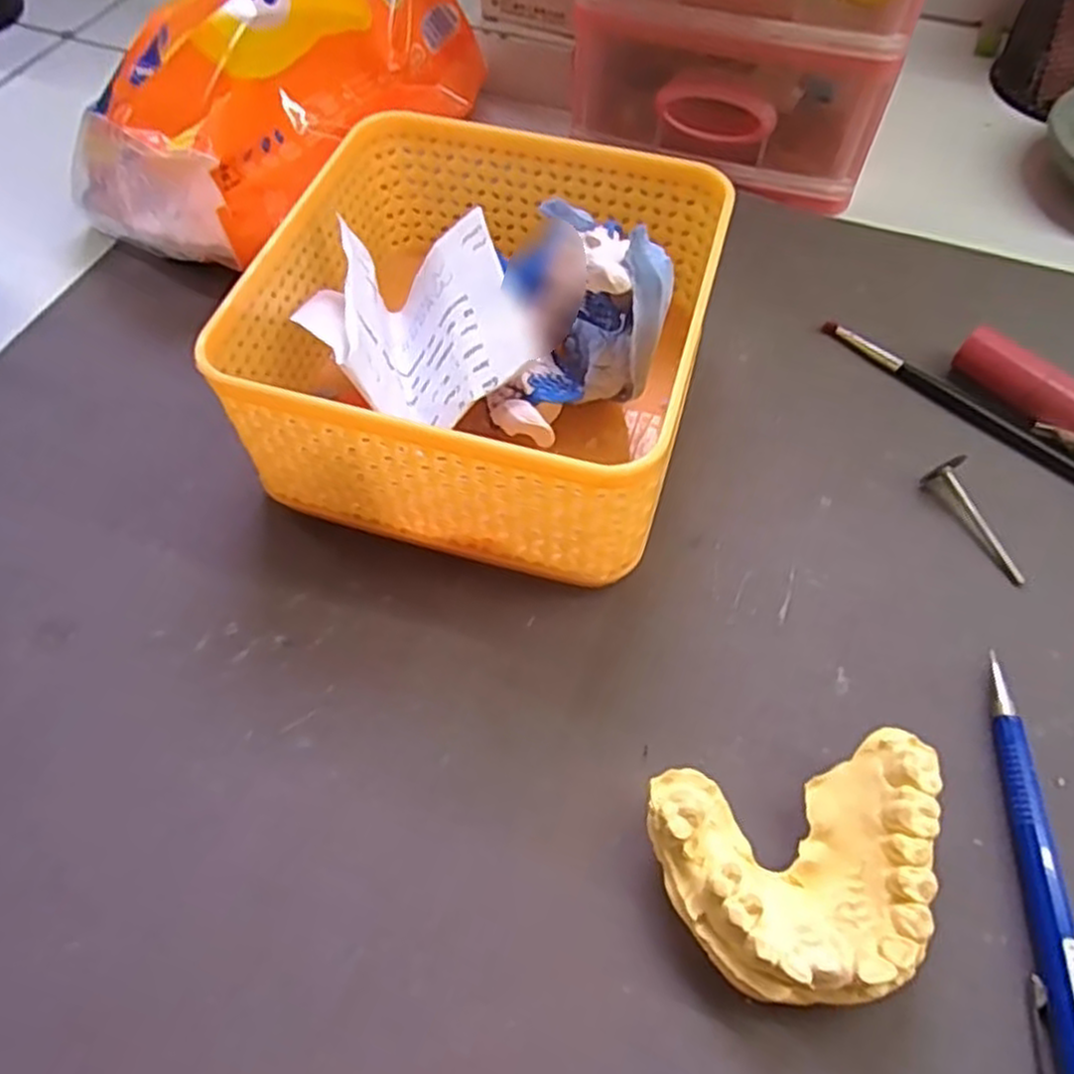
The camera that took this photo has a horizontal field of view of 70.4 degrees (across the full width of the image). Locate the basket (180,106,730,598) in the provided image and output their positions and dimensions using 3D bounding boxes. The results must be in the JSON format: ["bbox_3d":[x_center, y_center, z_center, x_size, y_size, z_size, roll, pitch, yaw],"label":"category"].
[{"bbox_3d":[-0.015,-0.065,0.246,0.127,0.070,0.130,13,60,8],"label":"basket"}]

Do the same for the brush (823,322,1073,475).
[{"bbox_3d":[0.173,-0.030,0.260,0.009,0.005,0.170,-40,66,-21],"label":"brush"}]

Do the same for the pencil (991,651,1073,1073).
[{"bbox_3d":[0.124,0.094,0.182,0.012,0.010,0.133,8,59,6],"label":"pencil"}]

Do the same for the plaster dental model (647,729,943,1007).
[{"bbox_3d":[0.064,0.080,0.183,0.067,0.026,0.052,-9,59,-5],"label":"plaster dental model"}]

